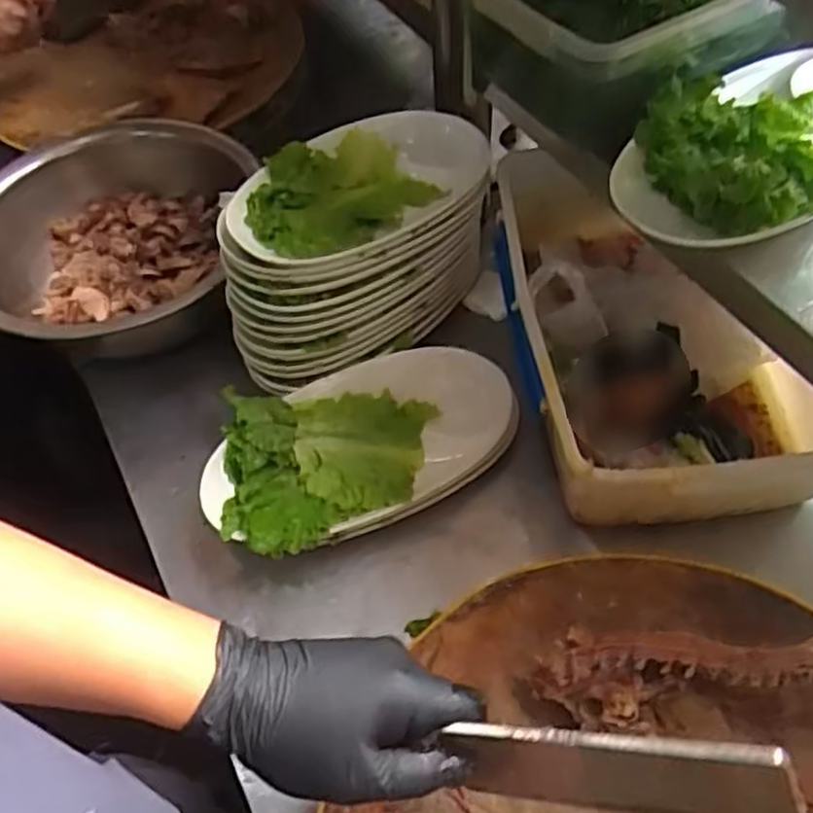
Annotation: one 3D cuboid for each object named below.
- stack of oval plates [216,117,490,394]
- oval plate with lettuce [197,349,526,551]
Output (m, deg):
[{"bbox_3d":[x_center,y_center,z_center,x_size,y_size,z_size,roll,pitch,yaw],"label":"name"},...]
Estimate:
[{"bbox_3d":[-0.050,-0.172,0.776,0.164,0.153,0.306,34,64,24],"label":"stack of oval plates"},{"bbox_3d":[-0.045,0.034,0.728,0.305,0.039,0.179,-13,56,-5],"label":"oval plate with lettuce"}]

